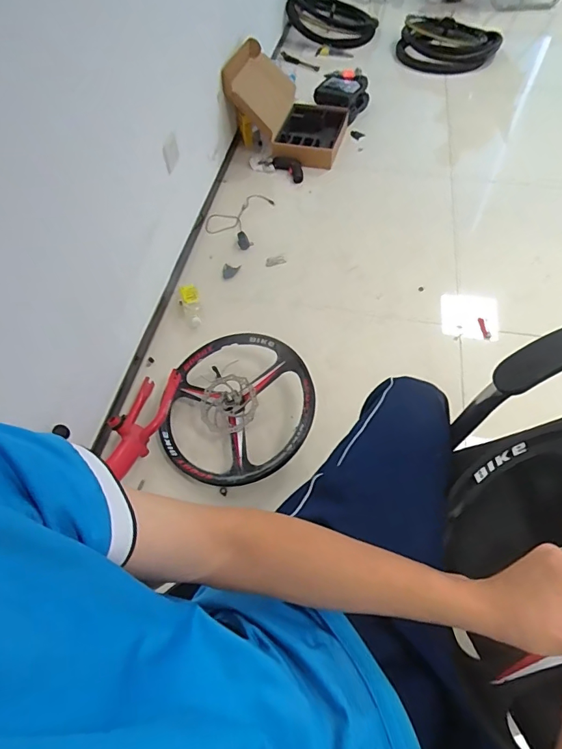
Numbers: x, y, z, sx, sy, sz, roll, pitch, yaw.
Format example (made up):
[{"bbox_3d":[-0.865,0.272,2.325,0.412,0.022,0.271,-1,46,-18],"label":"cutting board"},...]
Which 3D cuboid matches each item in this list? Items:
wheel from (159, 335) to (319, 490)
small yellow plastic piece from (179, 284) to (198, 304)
[{"bbox_3d":[-0.114,0.076,1.153,0.390,0.057,0.424,-6,67,13],"label":"wheel"},{"bbox_3d":[-0.282,-0.246,1.376,0.050,0.043,0.047,-15,57,-8],"label":"small yellow plastic piece"}]

